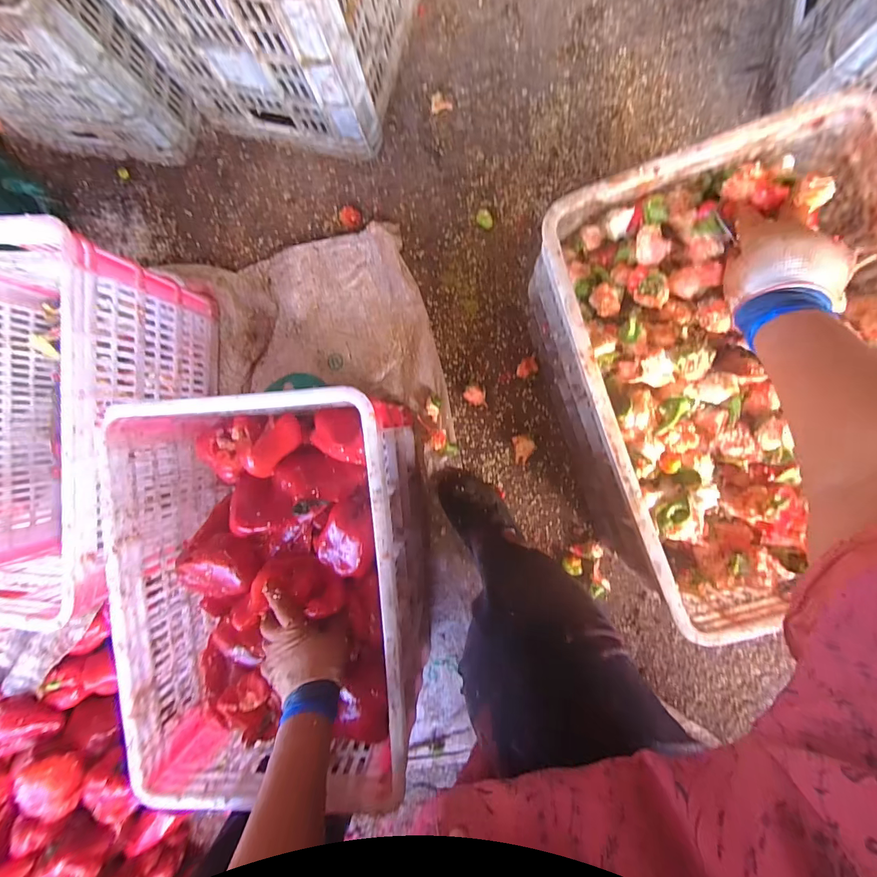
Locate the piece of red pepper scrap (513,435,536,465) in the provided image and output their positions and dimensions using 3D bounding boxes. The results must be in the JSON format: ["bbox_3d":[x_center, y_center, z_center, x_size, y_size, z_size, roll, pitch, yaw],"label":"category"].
[{"bbox_3d":[0.152,0.020,0.718,0.038,0.035,0.051,-7,92,6],"label":"piece of red pepper scrap"}]

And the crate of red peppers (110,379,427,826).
[{"bbox_3d":[-0.212,0.202,0.631,0.356,0.292,0.486,-6,92,6],"label":"crate of red peppers"}]

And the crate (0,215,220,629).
[{"bbox_3d":[-0.612,-0.032,0.665,0.372,0.300,0.513,1,92,6],"label":"crate"}]

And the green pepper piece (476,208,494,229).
[{"bbox_3d":[0.082,-0.388,0.720,0.028,0.007,0.038,-43,88,6],"label":"green pepper piece"}]

